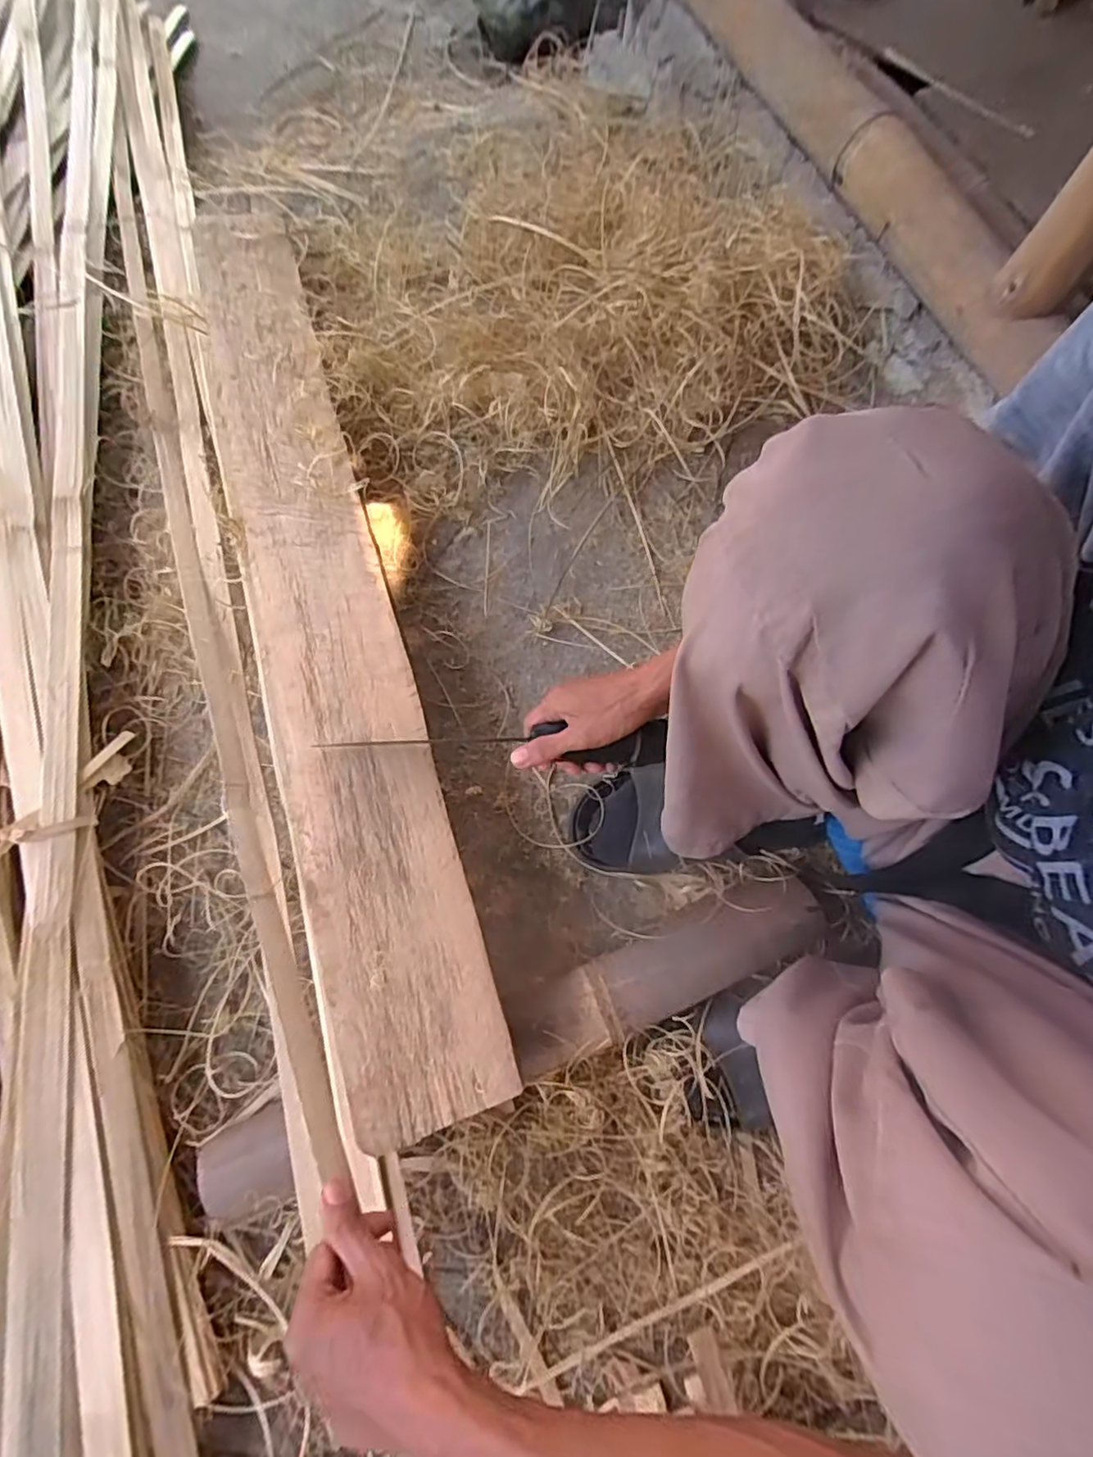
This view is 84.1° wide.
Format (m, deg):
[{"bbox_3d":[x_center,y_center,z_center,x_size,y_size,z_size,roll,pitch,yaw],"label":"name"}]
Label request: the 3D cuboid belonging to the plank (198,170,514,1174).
[{"bbox_3d":[-0.240,-0.180,0.614,0.128,0.033,1.047,-16,72,-8],"label":"plank"}]

